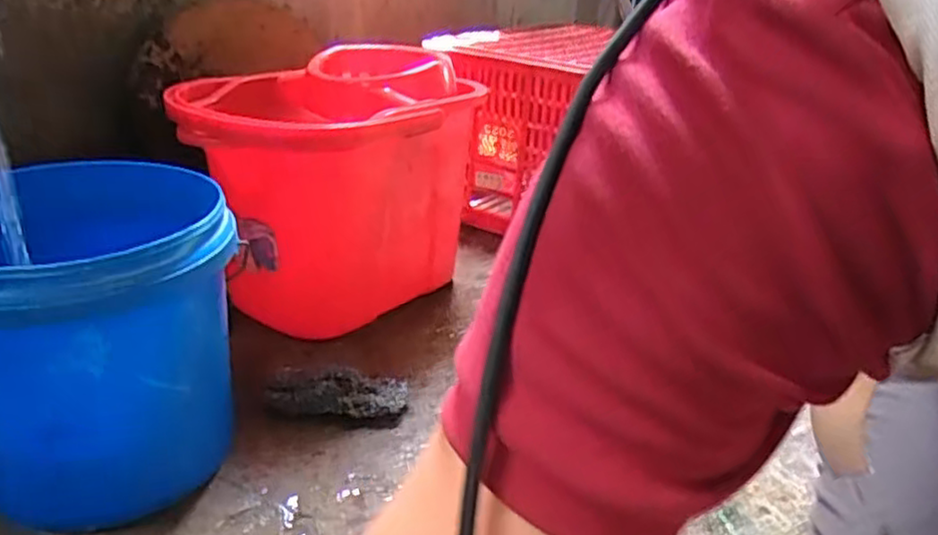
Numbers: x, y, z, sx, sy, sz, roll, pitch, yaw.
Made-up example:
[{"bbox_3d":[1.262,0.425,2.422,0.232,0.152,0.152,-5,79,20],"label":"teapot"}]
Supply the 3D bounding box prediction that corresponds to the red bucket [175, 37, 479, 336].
[{"bbox_3d":[-0.188,-0.104,0.997,0.362,0.350,0.393,6,25,-3],"label":"red bucket"}]

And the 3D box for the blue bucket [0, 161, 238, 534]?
[{"bbox_3d":[-0.355,0.054,0.656,0.247,0.234,0.274,-9,30,-31],"label":"blue bucket"}]

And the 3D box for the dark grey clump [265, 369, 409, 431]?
[{"bbox_3d":[-0.147,0.147,0.797,0.152,0.045,0.064,4,25,-7],"label":"dark grey clump"}]

